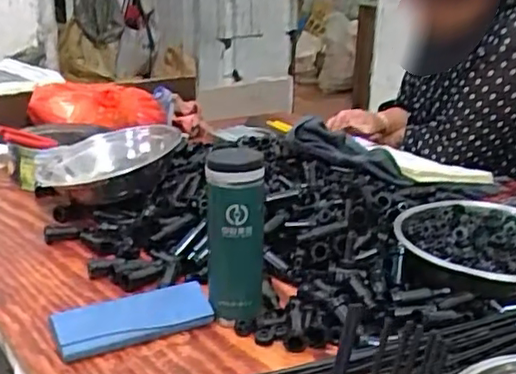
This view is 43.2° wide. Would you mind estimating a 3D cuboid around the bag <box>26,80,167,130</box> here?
[{"bbox_3d":[-0.341,-0.177,1.391,0.273,0.075,0.127,3,18,-1],"label":"bag"}]

